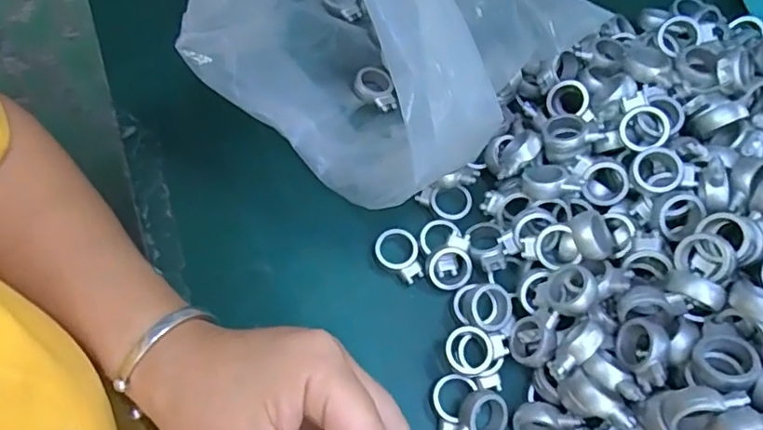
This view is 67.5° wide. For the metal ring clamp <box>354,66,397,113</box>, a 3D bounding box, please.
[{"bbox_3d":[-0.005,-0.085,0.378,0.025,0.011,0.033,-9,68,-3],"label":"metal ring clamp"}]

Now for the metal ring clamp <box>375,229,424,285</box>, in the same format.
[{"bbox_3d":[0.010,0.025,0.339,0.025,0.005,0.033,-20,69,-8],"label":"metal ring clamp"}]

